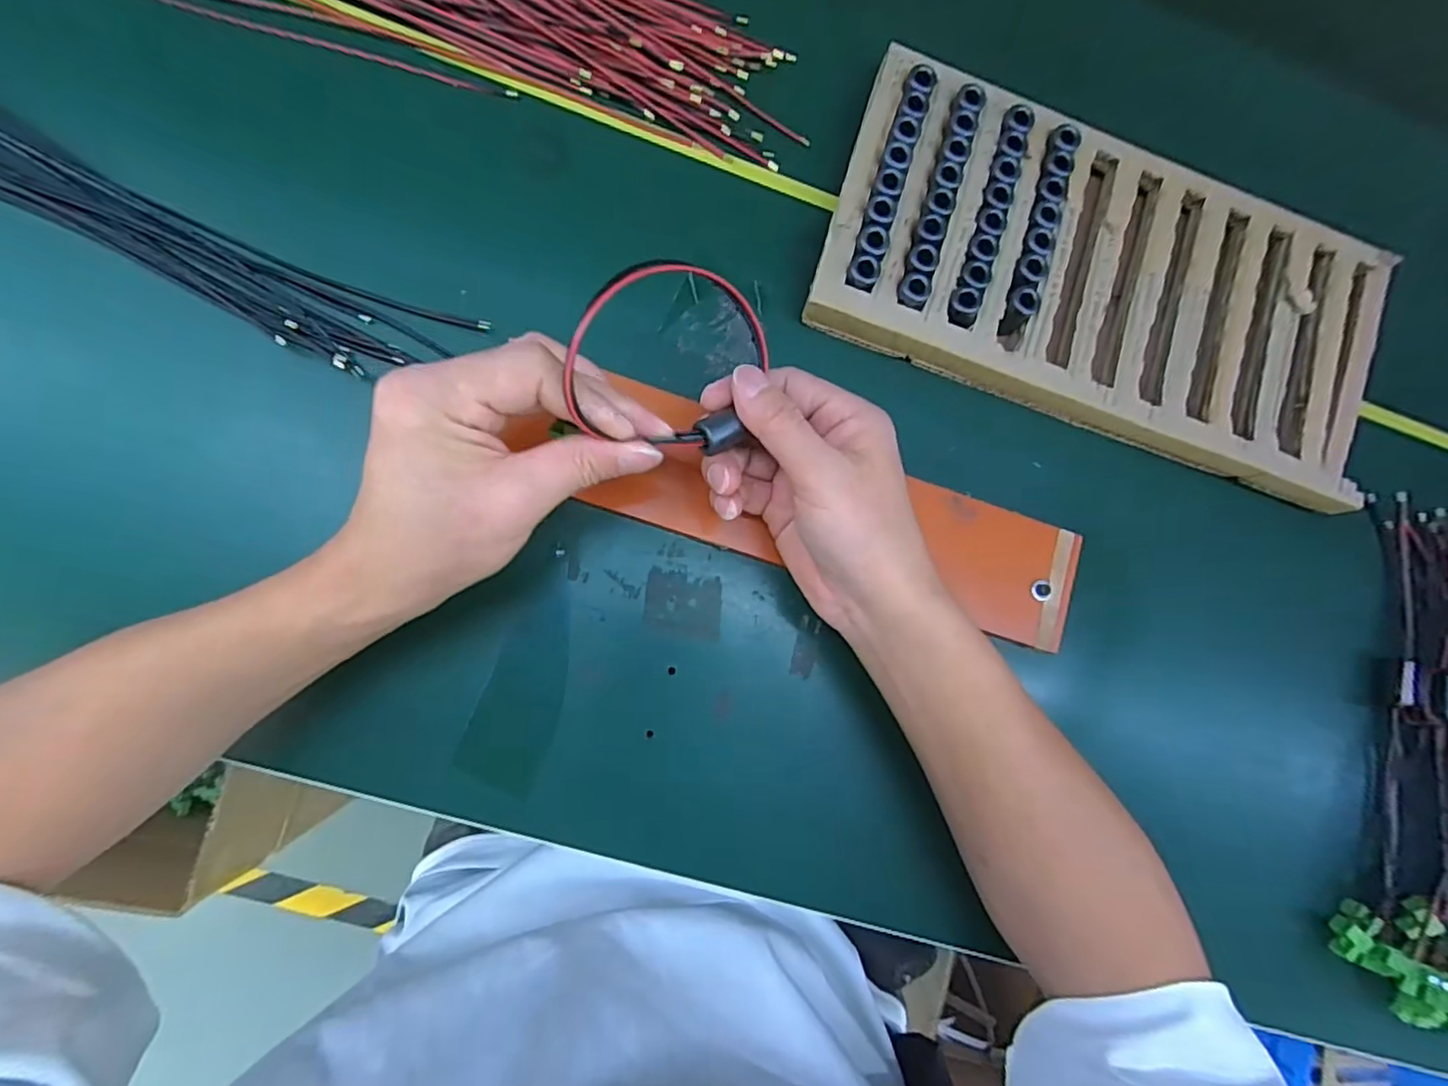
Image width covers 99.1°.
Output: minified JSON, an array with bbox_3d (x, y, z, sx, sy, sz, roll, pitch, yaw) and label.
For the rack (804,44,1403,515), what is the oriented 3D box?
[{"bbox_3d":[0.241,-0.160,0.376,0.352,0.030,0.179,18,82,-6],"label":"rack"}]

